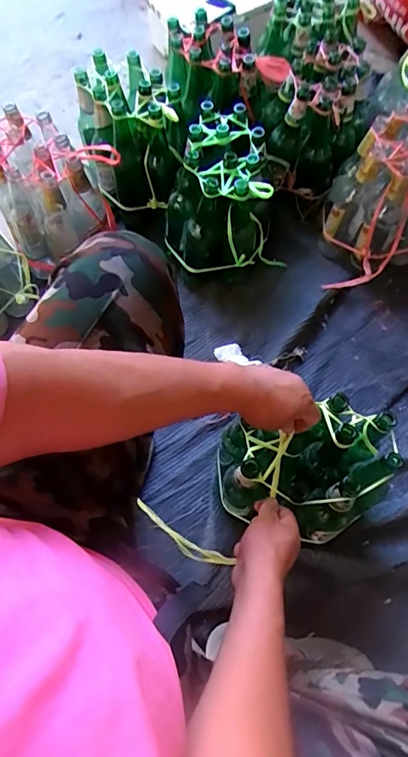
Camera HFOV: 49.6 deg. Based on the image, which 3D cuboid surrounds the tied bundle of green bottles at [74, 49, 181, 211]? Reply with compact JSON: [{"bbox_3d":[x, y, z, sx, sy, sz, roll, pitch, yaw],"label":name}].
[{"bbox_3d":[-0.152,-0.514,0.989,0.207,0.255,0.243,-15,69,-5],"label":"tied bundle of green bottles"}]

